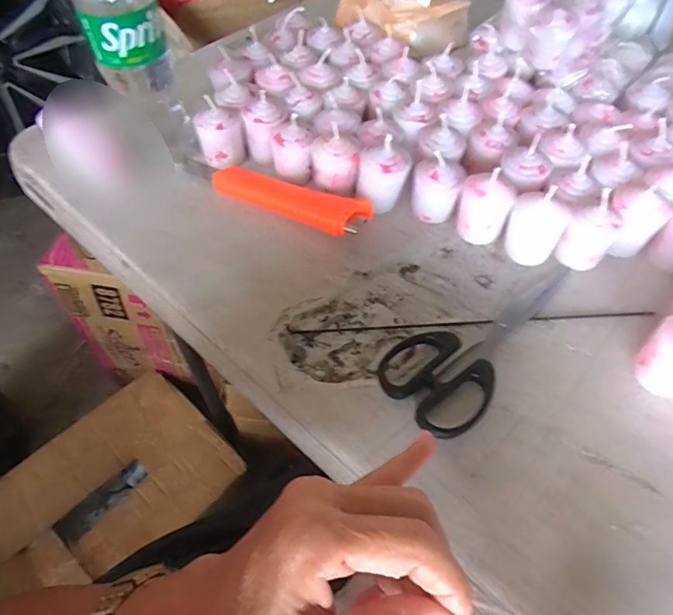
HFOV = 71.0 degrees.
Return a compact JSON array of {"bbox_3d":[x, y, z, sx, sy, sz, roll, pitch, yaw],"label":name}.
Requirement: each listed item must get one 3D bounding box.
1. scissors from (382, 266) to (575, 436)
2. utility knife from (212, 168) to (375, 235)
[{"bbox_3d":[0.108,0.021,0.316,0.166,0.012,0.066,-29,61,-21],"label":"scissors"},{"bbox_3d":[-0.039,-0.087,0.380,0.134,0.022,0.031,22,57,13],"label":"utility knife"}]

